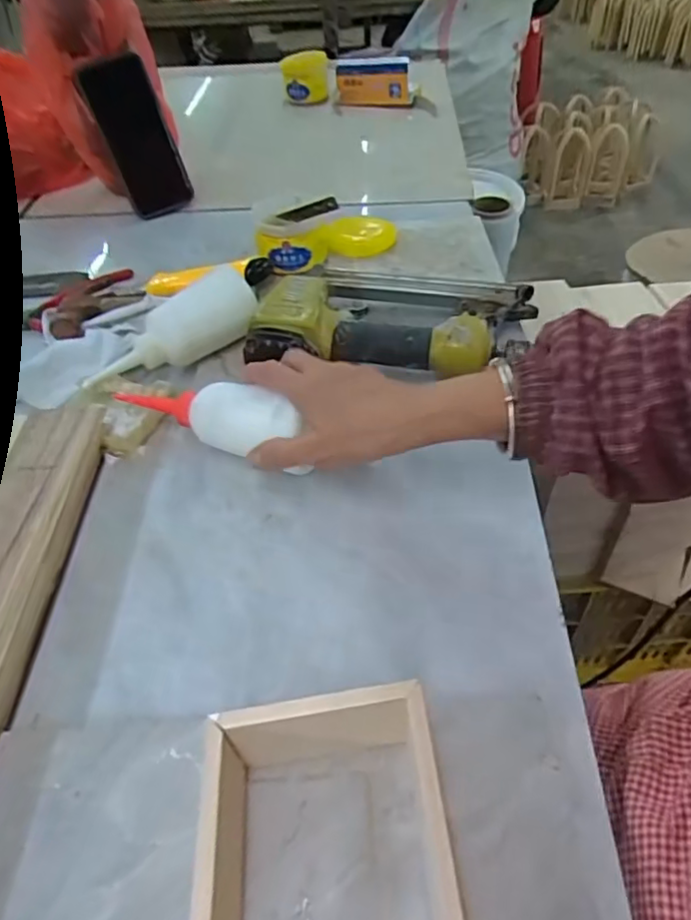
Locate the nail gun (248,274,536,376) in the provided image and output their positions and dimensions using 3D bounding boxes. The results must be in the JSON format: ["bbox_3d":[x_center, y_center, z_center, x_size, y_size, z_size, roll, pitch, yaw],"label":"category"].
[{"bbox_3d":[0.046,-0.121,0.523,0.228,0.067,0.146,5,48,9],"label":"nail gun"}]

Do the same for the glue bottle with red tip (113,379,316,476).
[{"bbox_3d":[-0.099,-0.031,0.456,0.183,0.038,0.044,12,48,34],"label":"glue bottle with red tip"}]

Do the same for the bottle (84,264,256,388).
[{"bbox_3d":[-0.151,-0.109,0.526,0.162,0.057,0.047,-33,52,-5],"label":"bottle"}]

